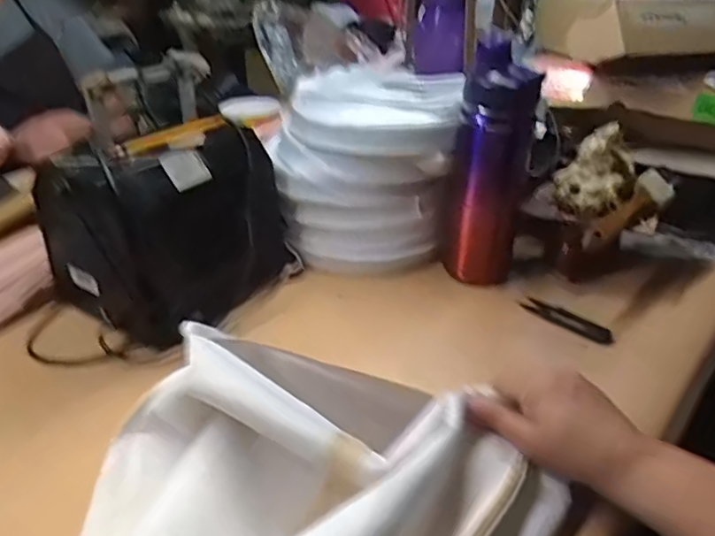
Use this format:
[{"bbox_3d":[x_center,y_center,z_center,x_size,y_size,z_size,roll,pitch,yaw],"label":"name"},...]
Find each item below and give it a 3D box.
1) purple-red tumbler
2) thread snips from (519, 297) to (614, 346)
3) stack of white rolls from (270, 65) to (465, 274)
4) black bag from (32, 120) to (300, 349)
[{"bbox_3d":[0.130,-0.094,0.605,0.075,0.230,0.081,3,30,7],"label":"purple-red tumbler"},{"bbox_3d":[0.199,0.049,0.580,0.022,0.011,0.092,-21,35,-32],"label":"thread snips"},{"bbox_3d":[0.009,-0.109,0.682,0.184,0.175,0.156,1,29,4],"label":"stack of white rolls"},{"bbox_3d":[-0.180,-0.049,0.592,0.162,0.151,0.182,17,34,28],"label":"black bag"}]

